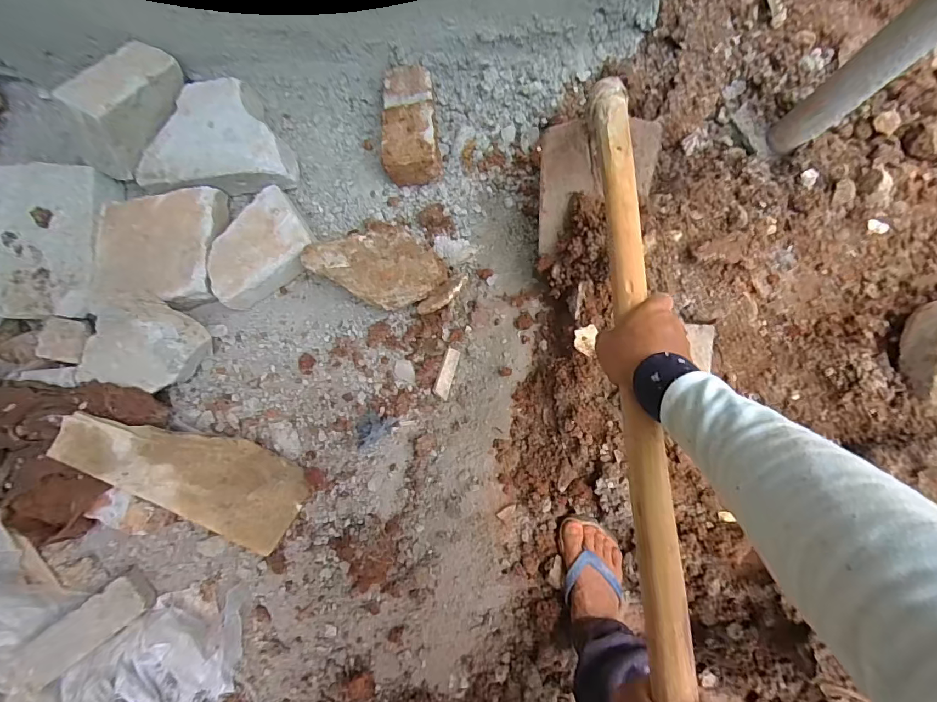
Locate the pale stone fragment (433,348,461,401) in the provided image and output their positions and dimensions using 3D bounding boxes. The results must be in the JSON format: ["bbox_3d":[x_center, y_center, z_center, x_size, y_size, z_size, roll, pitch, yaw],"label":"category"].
[{"bbox_3d":[-0.040,0.041,0.803,0.028,0.006,0.092,16,91,-14],"label":"pale stone fragment"}]

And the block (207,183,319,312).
[{"bbox_3d":[-0.385,-0.182,0.809,0.197,0.084,0.145,-35,82,-1],"label":"block"}]

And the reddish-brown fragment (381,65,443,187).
[{"bbox_3d":[-0.105,-0.426,0.824,0.101,0.085,0.206,-2,85,3],"label":"reddish-brown fragment"}]

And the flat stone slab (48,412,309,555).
[{"bbox_3d":[-0.475,0.212,0.744,0.377,0.032,0.164,26,87,-16],"label":"flat stone slab"}]

